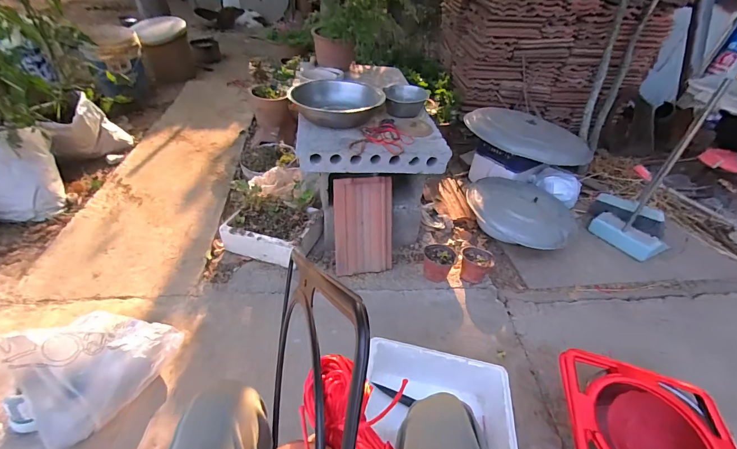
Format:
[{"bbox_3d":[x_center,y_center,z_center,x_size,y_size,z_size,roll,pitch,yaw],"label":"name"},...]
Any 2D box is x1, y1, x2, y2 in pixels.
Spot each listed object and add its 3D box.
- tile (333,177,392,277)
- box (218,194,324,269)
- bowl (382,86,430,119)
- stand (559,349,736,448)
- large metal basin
[{"bbox_3d":[-0.015,0.007,1.212,0.206,0.337,0.021,-4,12,-15],"label":"tile"},{"bbox_3d":[-0.352,0.003,1.302,0.311,0.129,0.263,16,40,11],"label":"box"},{"bbox_3d":[0.132,-0.464,1.303,0.163,0.065,0.164,3,41,-3],"label":"bowl"},{"bbox_3d":[0.605,0.504,0.785,0.329,0.151,0.329,13,40,8],"label":"stand"},{"bbox_3d":[-0.110,-0.420,1.219,0.302,0.086,0.302,3,41,-3],"label":"large metal basin"}]

